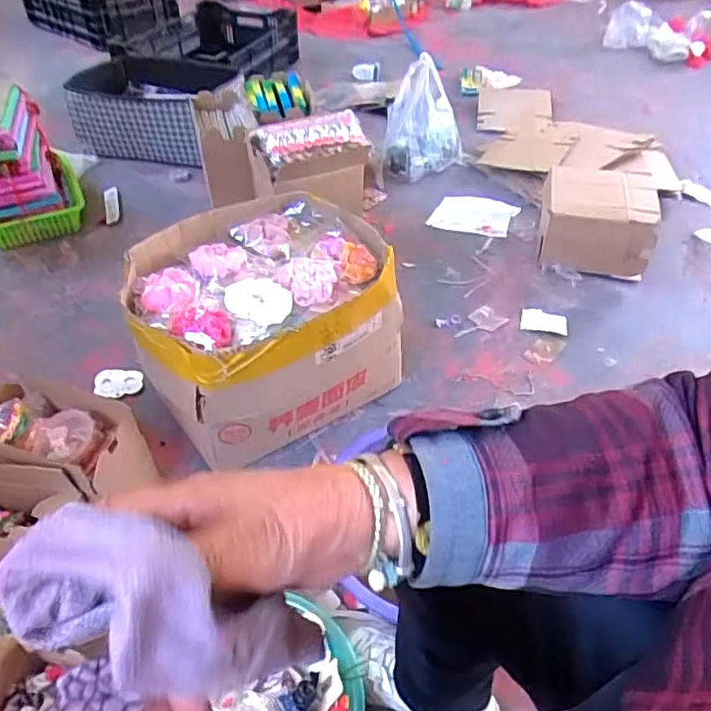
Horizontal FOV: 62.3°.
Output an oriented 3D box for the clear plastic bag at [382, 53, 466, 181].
[{"bbox_3d":[0.189,-0.637,1.610,0.213,0.245,0.190,11,44,12],"label":"clear plastic bag"}]

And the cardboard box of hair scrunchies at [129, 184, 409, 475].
[{"bbox_3d":[-0.154,-0.046,0.973,0.386,0.259,0.351,-24,49,-24],"label":"cardboard box of hair scrunchies"}]

